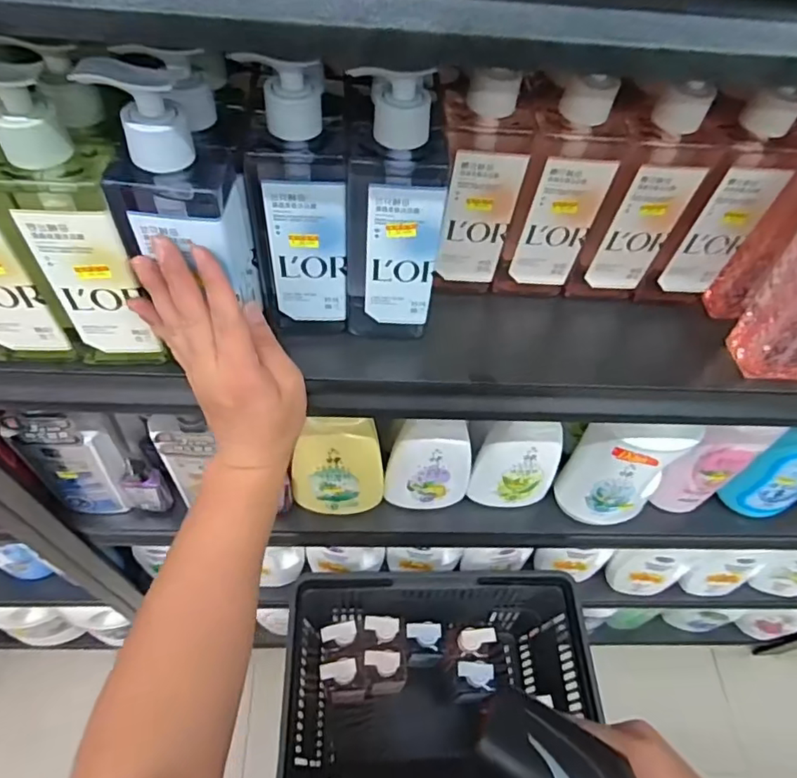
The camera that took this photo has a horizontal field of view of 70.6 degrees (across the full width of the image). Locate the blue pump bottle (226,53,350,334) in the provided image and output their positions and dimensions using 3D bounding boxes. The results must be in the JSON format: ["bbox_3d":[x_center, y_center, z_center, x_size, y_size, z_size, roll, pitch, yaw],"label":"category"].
[{"bbox_3d":[-0.072,-0.127,0.414,0.068,0.201,0.051,-10,57,-12],"label":"blue pump bottle"}]

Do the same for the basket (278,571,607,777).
[{"bbox_3d":[0.056,0.508,0.953,0.465,0.265,0.314,1,55,-4],"label":"basket"}]

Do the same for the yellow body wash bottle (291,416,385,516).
[{"bbox_3d":[-0.074,0.092,0.681,0.111,0.175,0.061,-12,58,-13],"label":"yellow body wash bottle"}]

